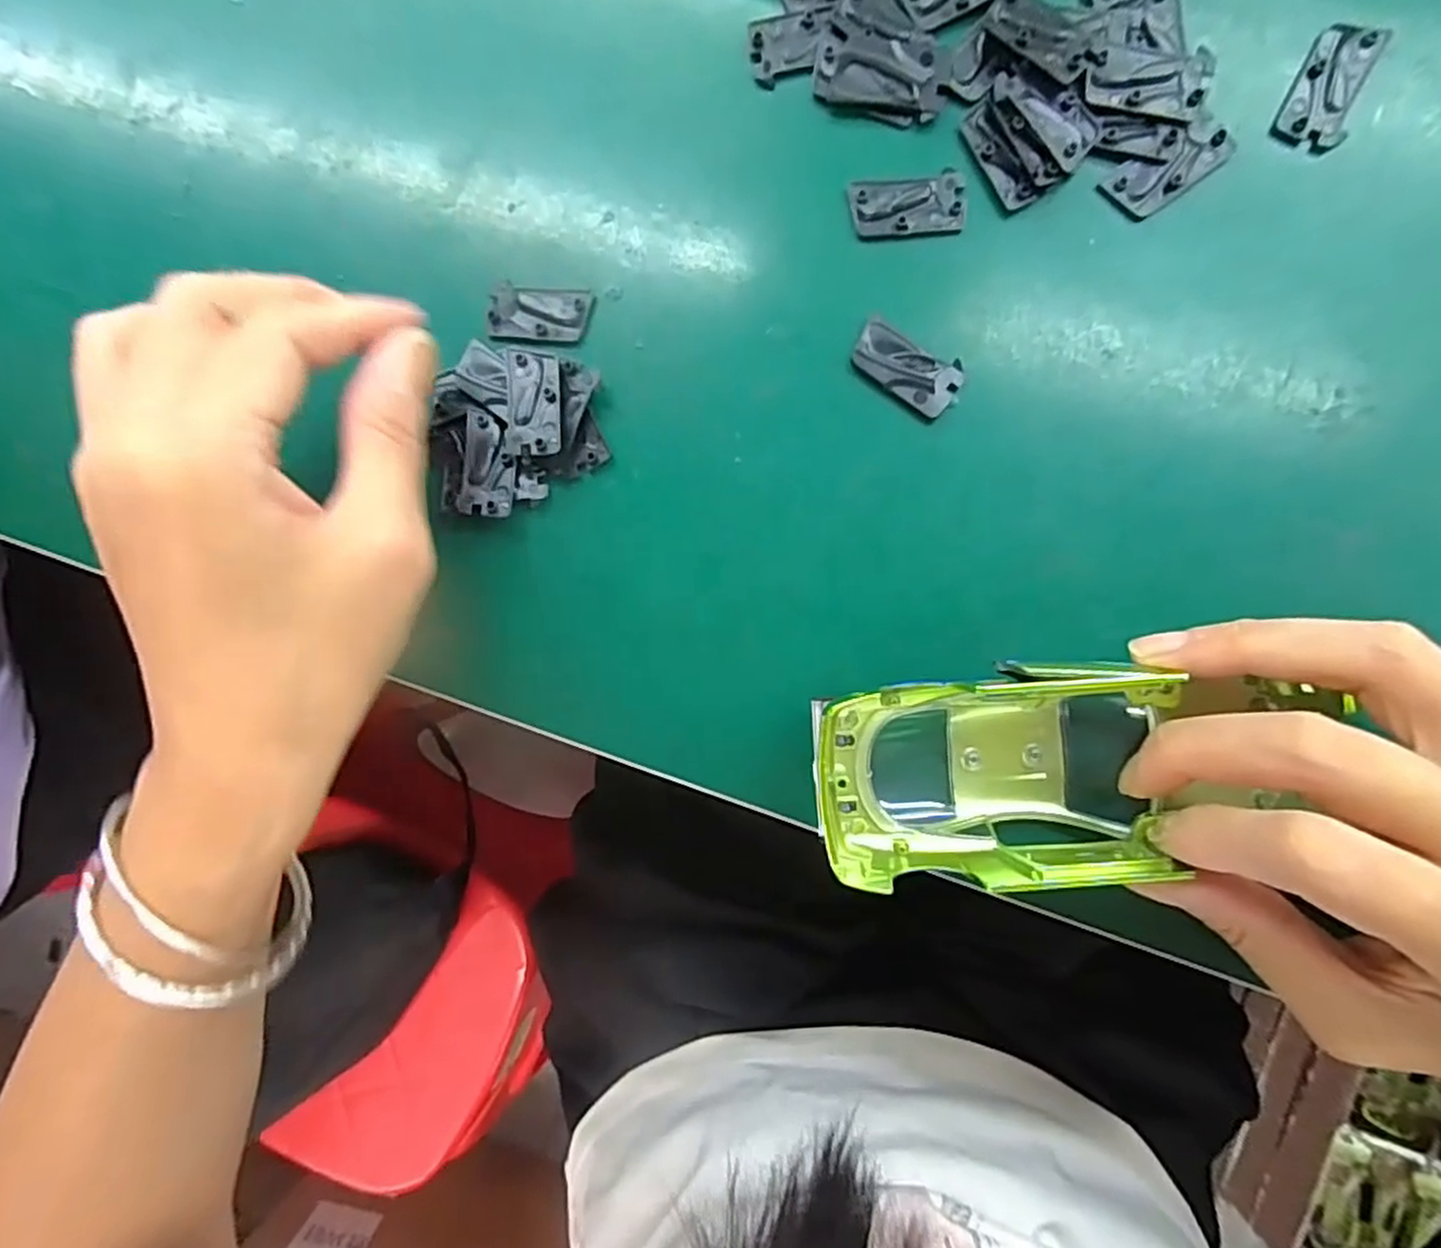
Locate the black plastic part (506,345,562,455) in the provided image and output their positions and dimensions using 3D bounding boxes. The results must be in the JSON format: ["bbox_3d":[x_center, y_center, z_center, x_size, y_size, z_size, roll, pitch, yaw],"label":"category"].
[{"bbox_3d":[-0.058,-0.070,0.229,0.017,0.004,0.035,-3,81,-1],"label":"black plastic part"}]

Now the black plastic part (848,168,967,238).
[{"bbox_3d":[0.056,-0.126,0.221,0.033,0.004,0.017,-6,91,6],"label":"black plastic part"}]

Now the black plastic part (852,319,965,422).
[{"bbox_3d":[0.056,-0.076,0.222,0.033,0.004,0.018,32,95,4],"label":"black plastic part"}]

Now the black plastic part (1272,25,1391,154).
[{"bbox_3d":[0.172,-0.152,0.207,0.018,0.004,0.033,24,94,5],"label":"black plastic part"}]

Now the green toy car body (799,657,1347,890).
[{"bbox_3d":[0.091,0.041,0.204,0.125,0.033,0.062,-6,91,6],"label":"green toy car body"}]

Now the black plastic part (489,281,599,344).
[{"bbox_3d":[-0.058,-0.099,0.235,0.032,0.004,0.018,8,93,6],"label":"black plastic part"}]

